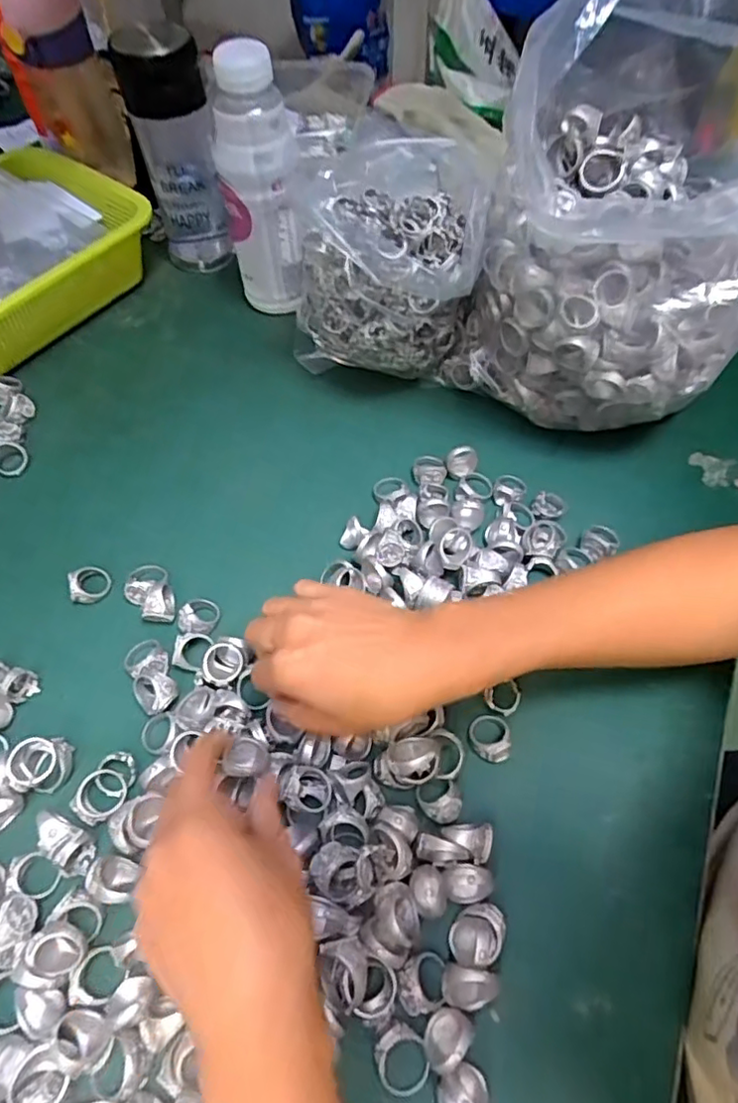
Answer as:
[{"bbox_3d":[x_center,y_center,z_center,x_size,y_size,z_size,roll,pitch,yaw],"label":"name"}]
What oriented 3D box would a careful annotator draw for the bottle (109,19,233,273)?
[{"bbox_3d":[-0.175,-0.362,0.561,0.064,0.198,0.076,-17,60,-11],"label":"bottle"}]

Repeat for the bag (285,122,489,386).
[{"bbox_3d":[0.012,-0.215,0.487,0.147,0.153,0.129,13,59,8],"label":"bag"}]

